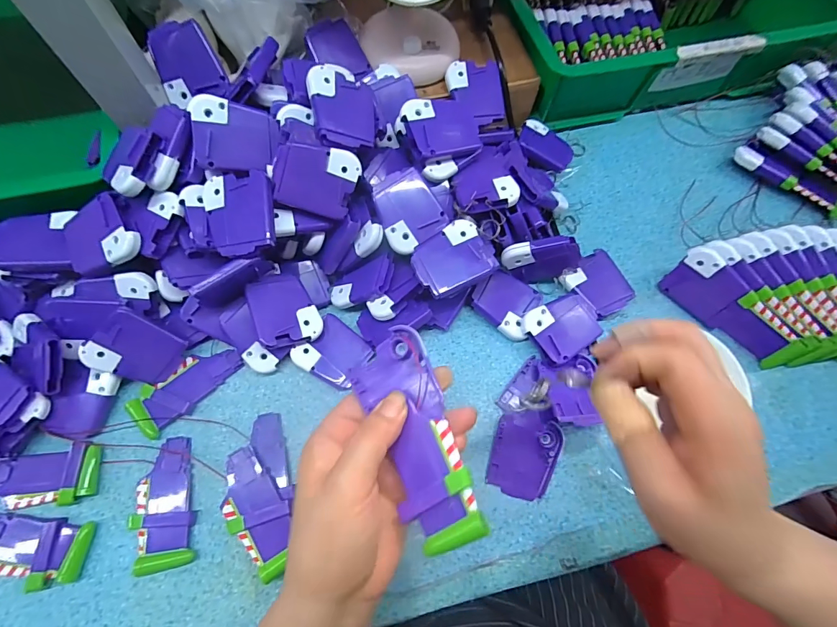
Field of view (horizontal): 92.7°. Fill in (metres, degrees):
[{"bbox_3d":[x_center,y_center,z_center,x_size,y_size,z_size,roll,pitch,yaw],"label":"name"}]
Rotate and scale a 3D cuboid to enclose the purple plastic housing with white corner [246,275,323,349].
[{"bbox_3d":[-0.112,-0.003,0.336,0.051,0.009,0.061,-13,73,-22],"label":"purple plastic housing with white corner"}]

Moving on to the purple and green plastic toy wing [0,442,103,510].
[{"bbox_3d":[-0.291,0.125,0.306,0.085,0.014,0.041,-4,69,-3],"label":"purple and green plastic toy wing"}]

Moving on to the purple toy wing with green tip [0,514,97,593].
[{"bbox_3d":[-0.286,0.171,0.289,0.089,0.008,0.042,5,69,0],"label":"purple toy wing with green tip"}]

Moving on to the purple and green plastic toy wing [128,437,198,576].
[{"bbox_3d":[-0.193,0.143,0.301,0.041,0.011,0.089,-10,70,-6],"label":"purple and green plastic toy wing"}]

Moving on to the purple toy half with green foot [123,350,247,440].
[{"bbox_3d":[-0.195,0.060,0.334,0.089,0.011,0.039,-41,76,-15],"label":"purple toy half with green foot"}]

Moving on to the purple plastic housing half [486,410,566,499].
[{"bbox_3d":[0.088,0.112,0.325,0.052,0.010,0.069,15,69,4],"label":"purple plastic housing half"}]

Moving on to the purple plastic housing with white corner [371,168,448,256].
[{"bbox_3d":[-0.010,-0.086,0.333,0.051,0.006,0.061,-31,91,-2],"label":"purple plastic housing with white corner"}]

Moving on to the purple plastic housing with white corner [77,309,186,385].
[{"bbox_3d":[-0.227,0.030,0.322,0.060,0.011,0.050,41,86,-31],"label":"purple plastic housing with white corner"}]

